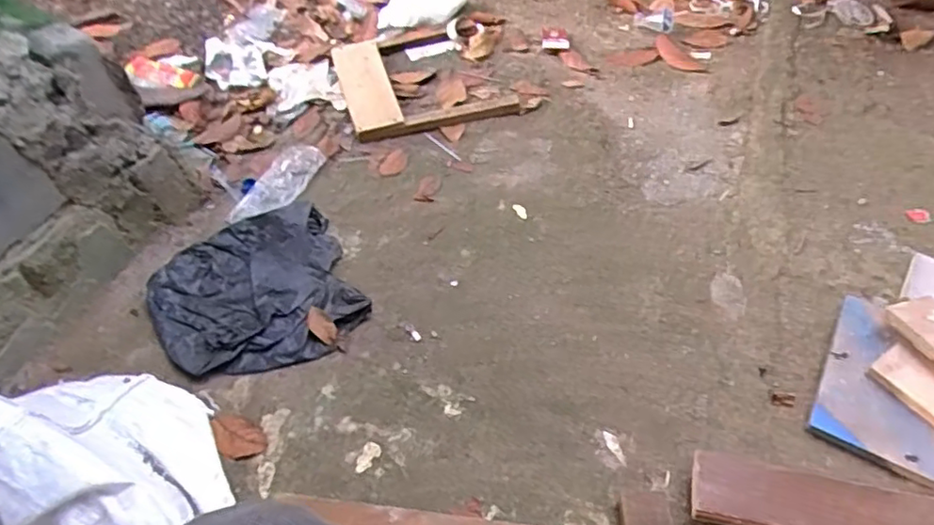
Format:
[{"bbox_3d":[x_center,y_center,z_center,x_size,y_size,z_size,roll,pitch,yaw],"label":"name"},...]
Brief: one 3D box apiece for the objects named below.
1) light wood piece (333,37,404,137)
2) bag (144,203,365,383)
[{"bbox_3d":[-0.235,-0.419,1.455,0.107,0.021,0.384,-15,50,-8],"label":"light wood piece"},{"bbox_3d":[-0.360,0.050,1.061,0.322,0.037,0.331,-23,51,-14],"label":"bag"}]

